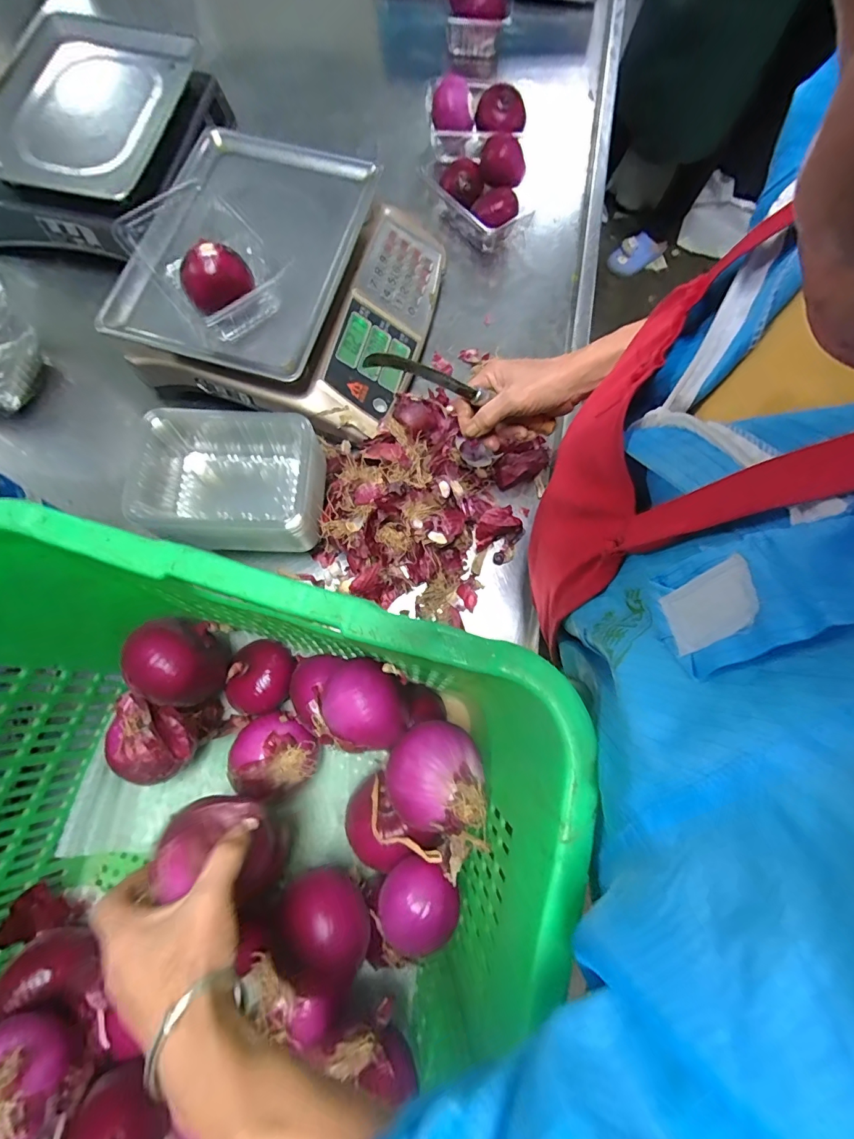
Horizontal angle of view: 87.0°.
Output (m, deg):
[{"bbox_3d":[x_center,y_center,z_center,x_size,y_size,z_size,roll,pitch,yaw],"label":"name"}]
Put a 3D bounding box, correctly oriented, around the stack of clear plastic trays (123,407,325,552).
[{"bbox_3d":[-0.213,-0.096,0.492,0.192,0.080,0.143,2,75,-1],"label":"stack of clear plastic trays"}]

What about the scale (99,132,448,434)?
[{"bbox_3d":[-0.166,-0.386,0.577,0.332,0.142,0.364,15,75,3],"label":"scale"}]

